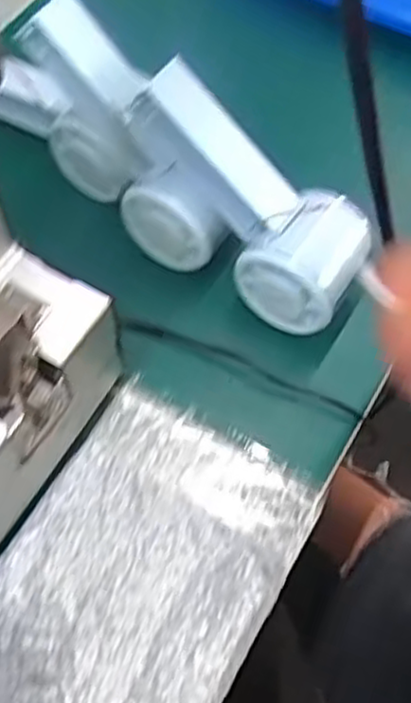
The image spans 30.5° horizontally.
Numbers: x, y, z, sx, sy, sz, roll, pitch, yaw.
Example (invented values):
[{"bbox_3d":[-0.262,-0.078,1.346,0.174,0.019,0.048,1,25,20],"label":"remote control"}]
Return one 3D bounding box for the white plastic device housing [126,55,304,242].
[{"bbox_3d":[0.004,-0.101,0.396,0.096,0.031,0.036,43,64,-18],"label":"white plastic device housing"}]

